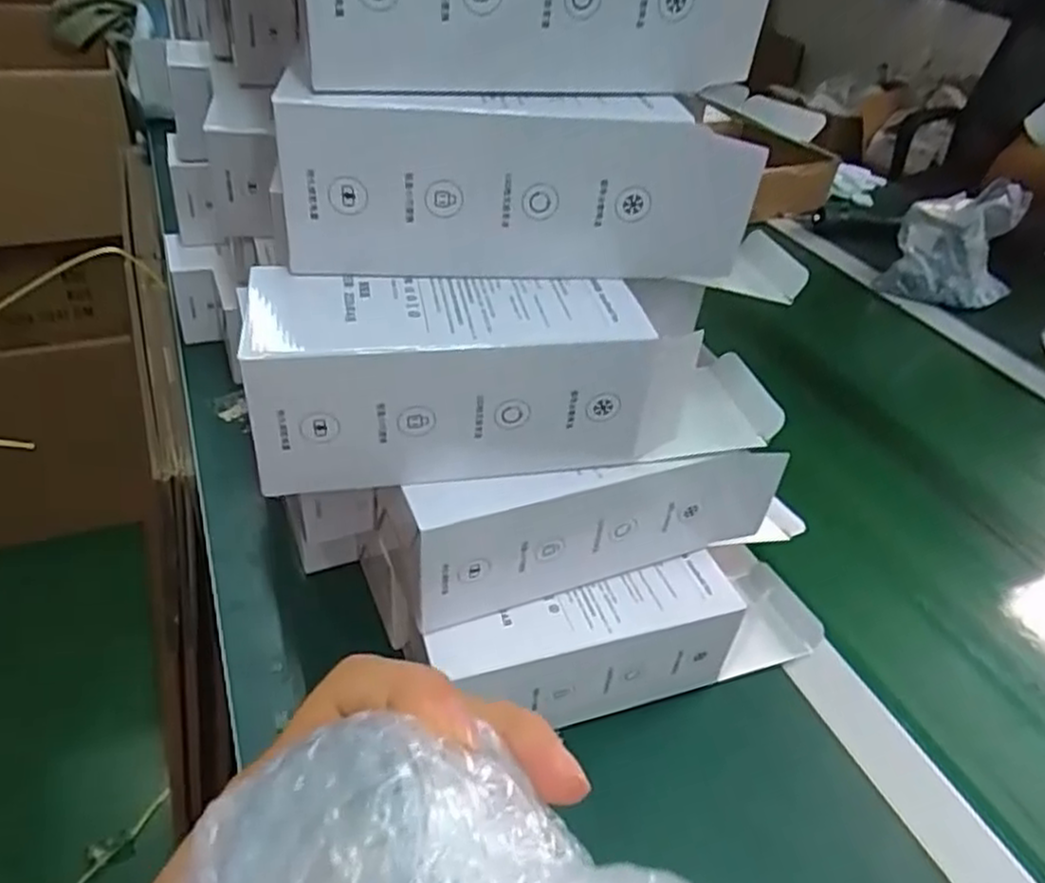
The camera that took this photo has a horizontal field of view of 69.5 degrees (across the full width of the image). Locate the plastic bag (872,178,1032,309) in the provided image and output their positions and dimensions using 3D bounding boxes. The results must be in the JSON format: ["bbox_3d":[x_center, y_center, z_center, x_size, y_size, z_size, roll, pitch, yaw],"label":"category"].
[{"bbox_3d":[0.478,-0.218,0.823,0.124,0.112,0.084,24,41,20],"label":"plastic bag"}]

